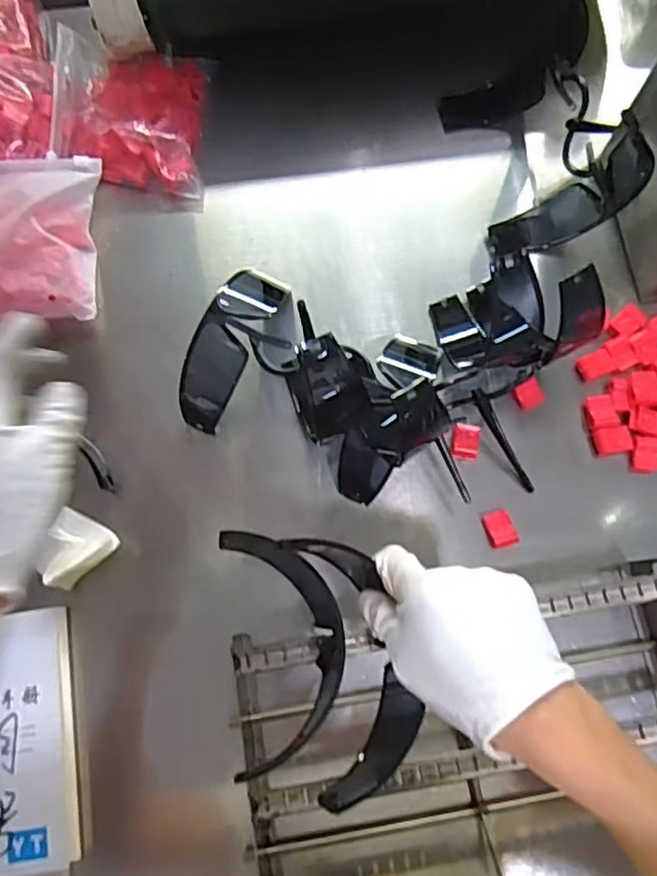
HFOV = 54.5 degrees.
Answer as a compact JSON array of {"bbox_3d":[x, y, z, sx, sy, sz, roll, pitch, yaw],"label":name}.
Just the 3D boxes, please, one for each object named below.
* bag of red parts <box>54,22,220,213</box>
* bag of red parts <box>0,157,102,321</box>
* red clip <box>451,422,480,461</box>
[{"bbox_3d":[-0.178,-0.290,0.573,0.136,0.038,0.140,3,77,0],"label":"bag of red parts"},{"bbox_3d":[-0.266,-0.167,0.538,0.137,0.044,0.140,2,77,0],"label":"bag of red parts"},{"bbox_3d":[0.111,0.003,0.515,0.020,0.010,0.029,12,77,2],"label":"red clip"}]

